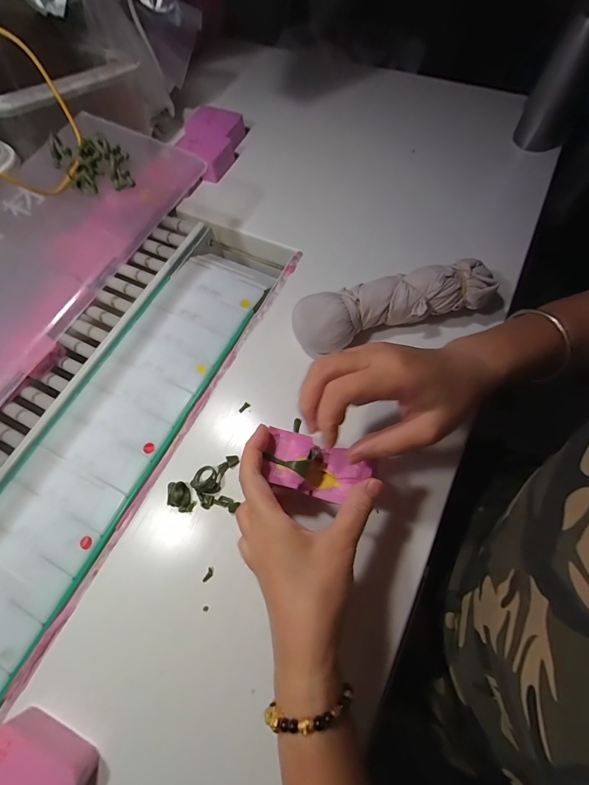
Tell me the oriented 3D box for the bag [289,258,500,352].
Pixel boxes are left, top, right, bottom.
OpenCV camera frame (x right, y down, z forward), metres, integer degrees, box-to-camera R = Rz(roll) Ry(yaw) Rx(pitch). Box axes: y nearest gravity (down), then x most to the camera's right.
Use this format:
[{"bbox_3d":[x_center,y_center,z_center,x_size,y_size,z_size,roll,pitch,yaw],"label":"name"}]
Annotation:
[{"bbox_3d":[0.101,-0.089,0.363,0.206,0.058,0.057,-15,67,-4],"label":"bag"}]

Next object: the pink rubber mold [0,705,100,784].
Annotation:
[{"bbox_3d":[-0.184,0.269,0.241,0.073,0.033,0.048,20,69,11],"label":"pink rubber mold"}]

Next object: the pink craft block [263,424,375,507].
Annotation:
[{"bbox_3d":[0.018,0.065,0.289,0.084,0.036,0.046,16,68,6],"label":"pink craft block"}]

